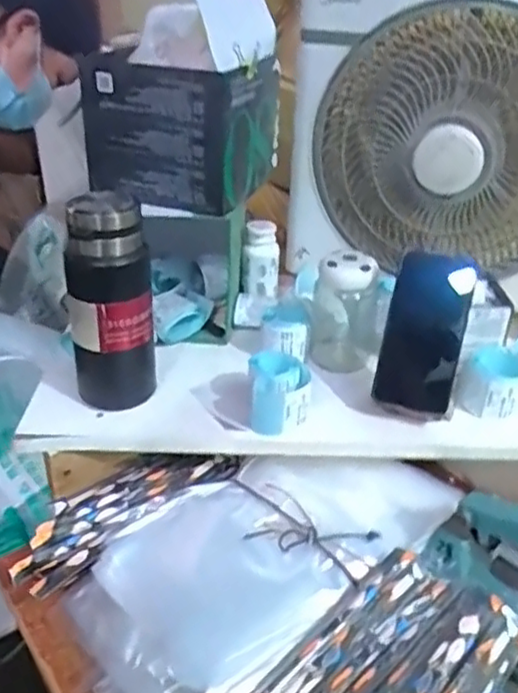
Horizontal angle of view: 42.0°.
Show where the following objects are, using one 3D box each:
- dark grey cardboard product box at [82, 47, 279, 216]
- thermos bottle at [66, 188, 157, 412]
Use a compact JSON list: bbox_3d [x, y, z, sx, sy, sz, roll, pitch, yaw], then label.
[{"bbox_3d":[-0.096,-0.259,0.793,0.192,0.144,0.167,13,32,17],"label":"dark grey cardboard product box"},{"bbox_3d":[-0.148,-0.035,0.681,0.082,0.221,0.075,-5,32,-13],"label":"thermos bottle"}]

